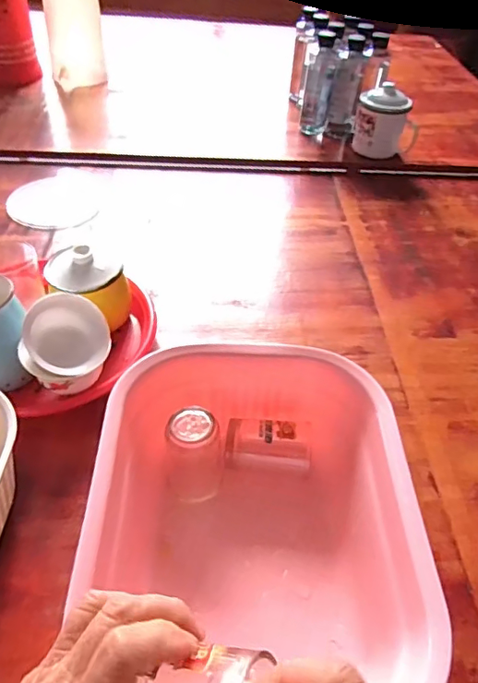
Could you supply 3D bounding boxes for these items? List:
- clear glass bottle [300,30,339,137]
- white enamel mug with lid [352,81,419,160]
[{"bbox_3d":[0.156,-0.491,1.016,0.055,0.176,0.067,8,46,5],"label":"clear glass bottle"},{"bbox_3d":[0.270,-0.404,0.968,0.098,0.119,0.082,-11,47,-13],"label":"white enamel mug with lid"}]

